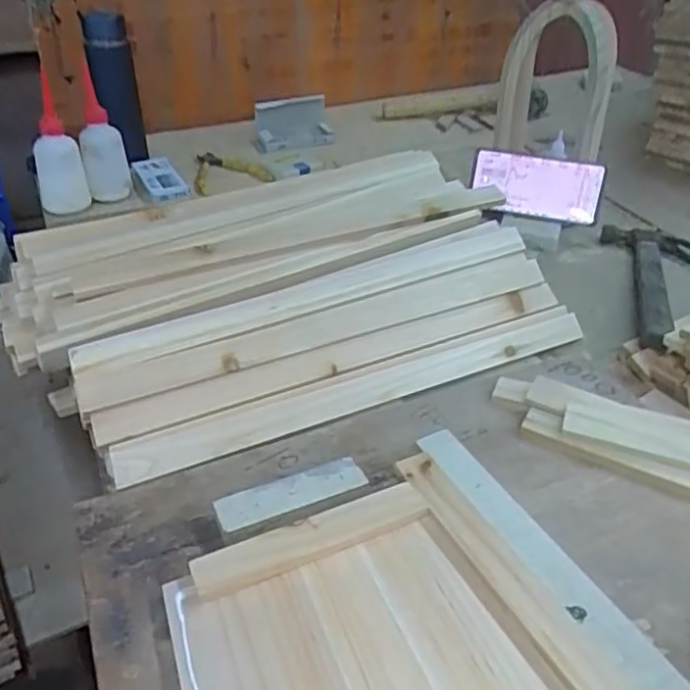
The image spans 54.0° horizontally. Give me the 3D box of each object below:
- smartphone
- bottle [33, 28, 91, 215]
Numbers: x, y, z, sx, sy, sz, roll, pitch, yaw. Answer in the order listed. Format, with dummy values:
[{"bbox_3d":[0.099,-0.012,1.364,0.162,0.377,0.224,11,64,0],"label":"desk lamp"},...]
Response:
[{"bbox_3d":[0.236,-0.193,0.838,0.154,0.079,0.016,10,28,11],"label":"smartphone"},{"bbox_3d":[-0.390,-0.280,0.892,0.062,0.214,0.053,-16,38,-20],"label":"bottle"}]

